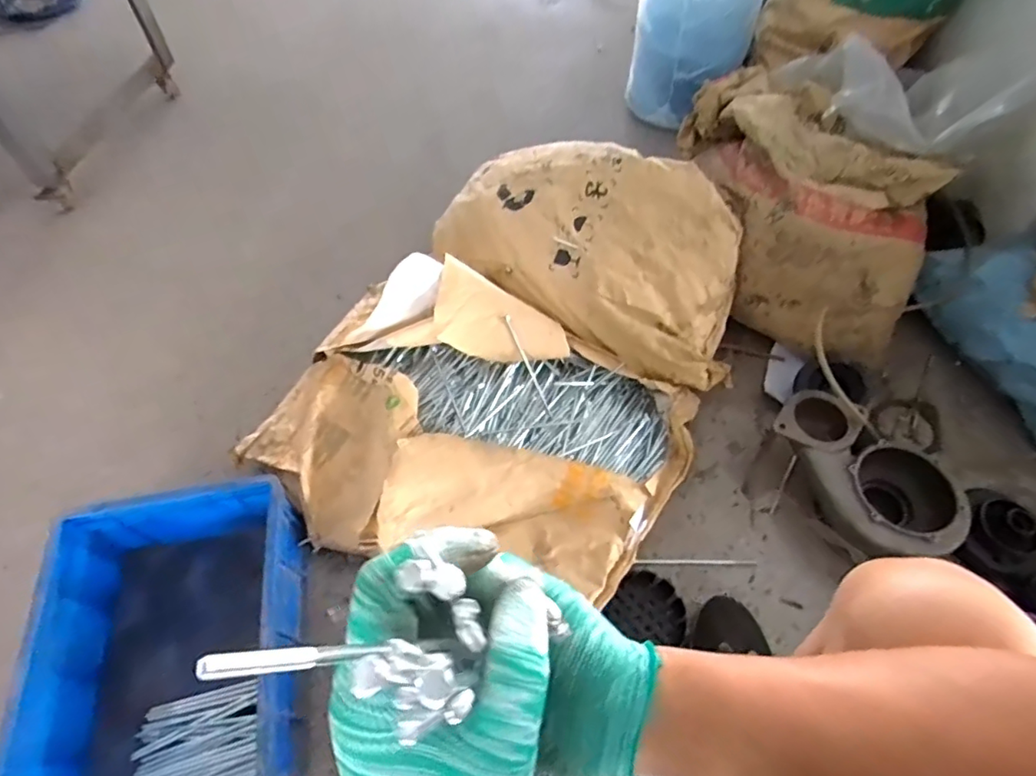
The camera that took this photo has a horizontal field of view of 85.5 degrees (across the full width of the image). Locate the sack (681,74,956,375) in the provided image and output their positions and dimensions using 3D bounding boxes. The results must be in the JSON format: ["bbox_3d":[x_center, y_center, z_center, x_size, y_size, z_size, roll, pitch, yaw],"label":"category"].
[{"bbox_3d":[0.528,-0.338,1.036,0.385,0.259,0.493,4,56,3],"label":"sack"}]

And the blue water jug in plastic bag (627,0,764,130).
[{"bbox_3d":[0.418,-0.884,1.339,0.281,0.438,0.248,16,58,11],"label":"blue water jug in plastic bag"}]

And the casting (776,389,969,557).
[{"bbox_3d":[0.518,0.130,0.856,0.164,0.102,0.283,-21,59,-13],"label":"casting"}]

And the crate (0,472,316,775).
[{"bbox_3d":[-0.437,0.345,0.734,0.294,0.162,0.396,-10,57,-6],"label":"crate"}]

